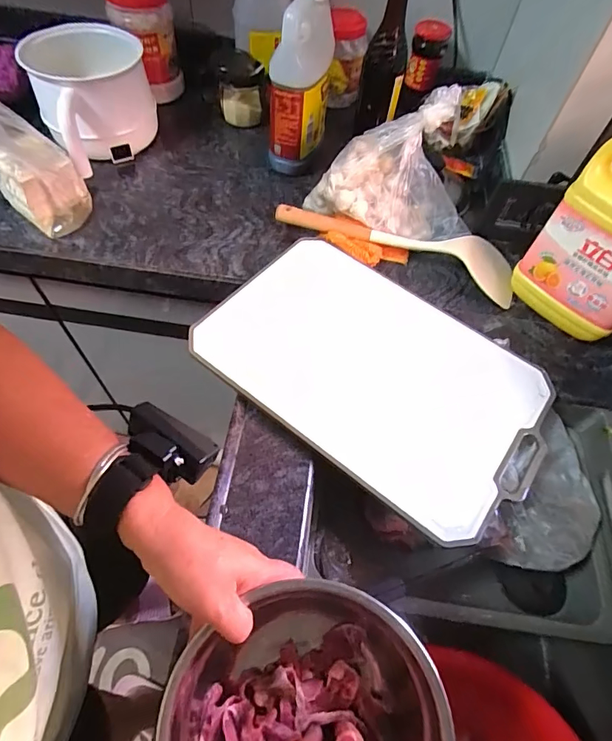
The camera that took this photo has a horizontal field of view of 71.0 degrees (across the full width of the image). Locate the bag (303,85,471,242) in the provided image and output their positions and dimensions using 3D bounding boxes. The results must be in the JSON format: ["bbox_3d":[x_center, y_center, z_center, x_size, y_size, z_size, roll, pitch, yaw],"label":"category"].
[{"bbox_3d":[0.123,-0.268,0.588,0.220,0.183,0.087,8,58,1],"label":"bag"}]

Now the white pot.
[{"bbox_3d":[-0.338,-0.427,0.688,0.163,0.148,0.211,-29,65,-21],"label":"white pot"}]

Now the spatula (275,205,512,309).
[{"bbox_3d":[0.130,-0.186,0.614,0.348,0.052,0.058,21,59,9],"label":"spatula"}]

